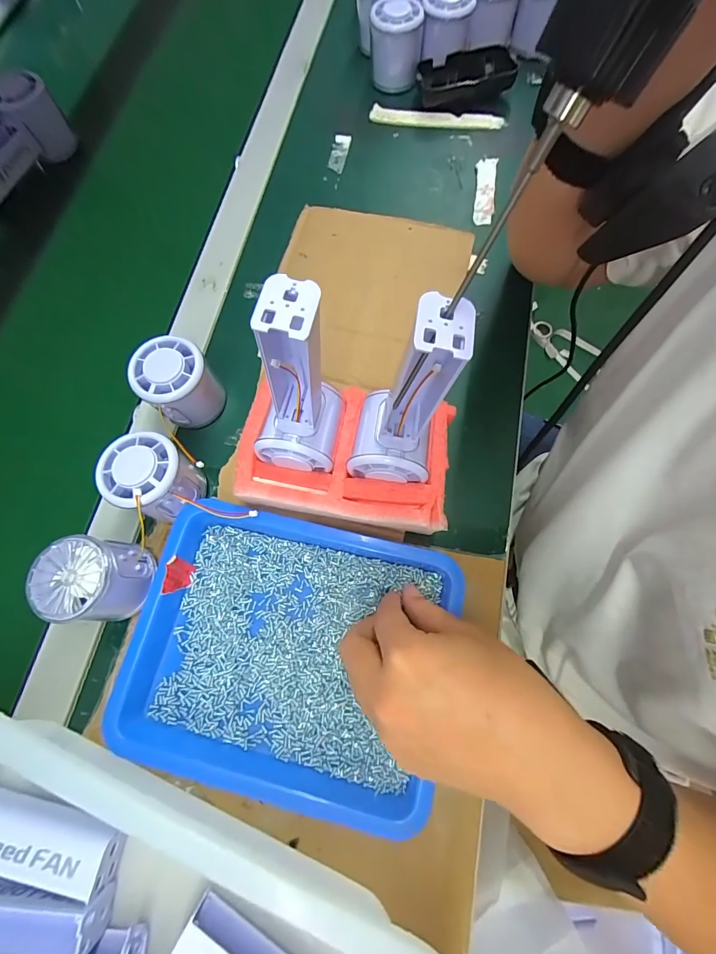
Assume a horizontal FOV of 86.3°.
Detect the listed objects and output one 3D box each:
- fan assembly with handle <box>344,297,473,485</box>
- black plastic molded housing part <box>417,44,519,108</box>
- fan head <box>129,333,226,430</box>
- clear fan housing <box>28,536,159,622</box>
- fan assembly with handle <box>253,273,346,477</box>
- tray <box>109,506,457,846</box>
[{"bbox_3d":[0.024,-0.040,0.220,0.051,0.123,0.055,7,74,4],"label":"fan assembly with handle"},{"bbox_3d":[0.122,-0.450,0.430,0.109,0.027,0.054,-15,73,-3],"label":"black plastic molded housing part"},{"bbox_3d":[-0.145,-0.075,0.314,0.055,0.055,0.055,0,74,0],"label":"fan head"},{"bbox_3d":[-0.184,0.072,0.270,0.056,0.050,0.054,4,74,2],"label":"clear fan housing"},{"bbox_3d":[-0.040,-0.051,0.225,0.052,0.123,0.060,8,74,4],"label":"fan assembly with handle"},{"bbox_3d":[-0.050,0.118,0.271,0.217,0.026,0.177,12,75,4],"label":"tray"}]

